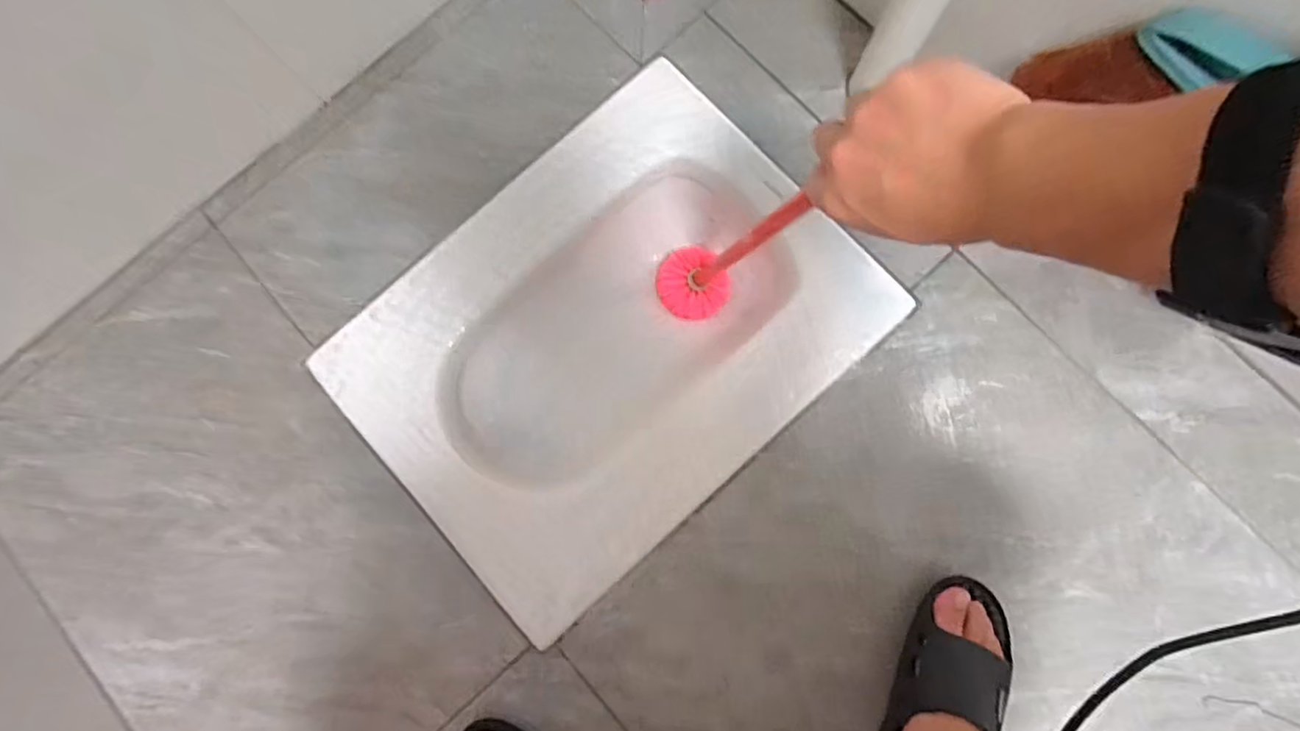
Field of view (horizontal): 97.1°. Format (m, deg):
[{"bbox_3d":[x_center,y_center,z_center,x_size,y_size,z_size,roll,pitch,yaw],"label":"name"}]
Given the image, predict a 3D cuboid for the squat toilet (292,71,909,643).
[{"bbox_3d":[-0.045,-0.028,0.697,0.539,0.143,0.408,-43,83,-4],"label":"squat toilet"}]

